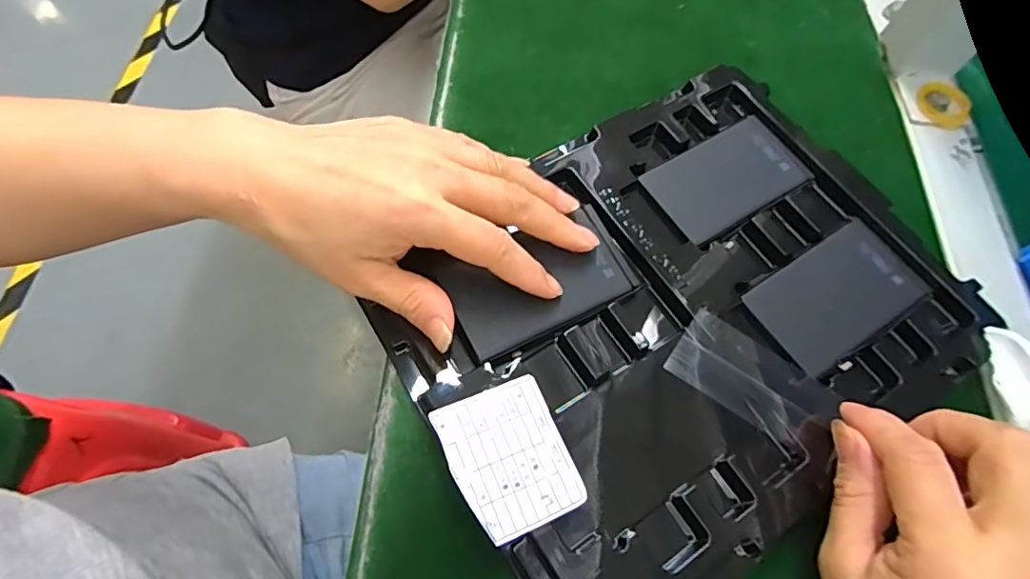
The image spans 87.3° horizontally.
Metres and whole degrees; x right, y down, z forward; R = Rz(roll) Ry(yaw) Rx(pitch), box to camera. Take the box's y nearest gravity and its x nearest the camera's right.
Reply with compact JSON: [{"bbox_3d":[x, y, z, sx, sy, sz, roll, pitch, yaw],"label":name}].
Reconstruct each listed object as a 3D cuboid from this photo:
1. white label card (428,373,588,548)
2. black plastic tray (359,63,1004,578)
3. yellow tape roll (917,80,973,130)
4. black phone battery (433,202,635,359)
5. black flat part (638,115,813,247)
[{"bbox_3d":[-0.003,0.071,0.230,0.048,0.004,0.060,-20,66,-15],"label":"white label card"},{"bbox_3d":[0.085,0.005,0.274,0.273,0.022,0.213,-29,69,-16],"label":"black plastic tray"},{"bbox_3d":[0.283,-0.122,0.357,0.034,0.009,0.033,1,64,-3],"label":"yellow tape roll"},{"bbox_3d":[0.013,-0.006,0.271,0.095,0.010,0.052,-24,81,-18],"label":"black phone battery"},{"bbox_3d":[0.122,-0.064,0.314,0.093,0.005,0.053,-29,69,-16],"label":"black flat part"}]

